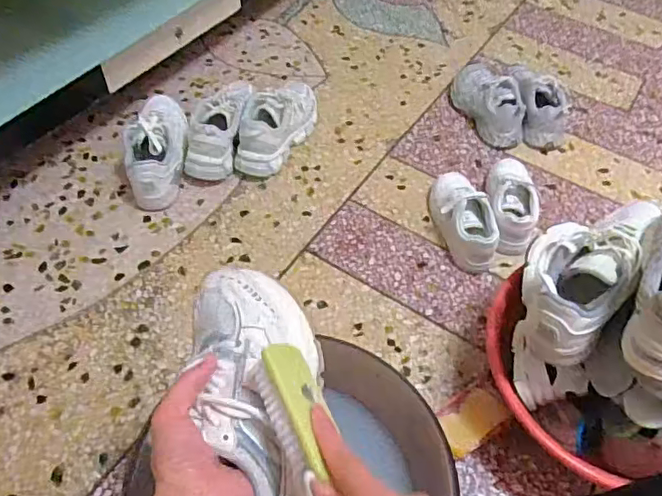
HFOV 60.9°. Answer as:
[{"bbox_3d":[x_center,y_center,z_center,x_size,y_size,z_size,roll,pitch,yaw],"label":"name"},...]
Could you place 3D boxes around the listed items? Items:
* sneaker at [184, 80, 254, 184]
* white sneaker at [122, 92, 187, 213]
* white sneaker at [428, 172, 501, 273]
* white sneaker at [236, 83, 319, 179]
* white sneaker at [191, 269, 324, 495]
[{"bbox_3d":[-0.240,-0.300,1.236,0.121,0.133,0.304,1,52,-2],"label":"sneaker"},{"bbox_3d":[-0.360,-0.216,1.174,0.113,0.126,0.297,-7,52,-8],"label":"white sneaker"},{"bbox_3d":[0.251,-0.070,1.077,0.087,0.094,0.236,-5,52,-7],"label":"white sneaker"},{"bbox_3d":[-0.112,-0.276,1.227,0.098,0.112,0.260,23,54,15],"label":"white sneaker"},{"bbox_3d":[-0.049,0.126,0.439,0.098,0.103,0.262,-9,61,-10],"label":"white sneaker"}]

